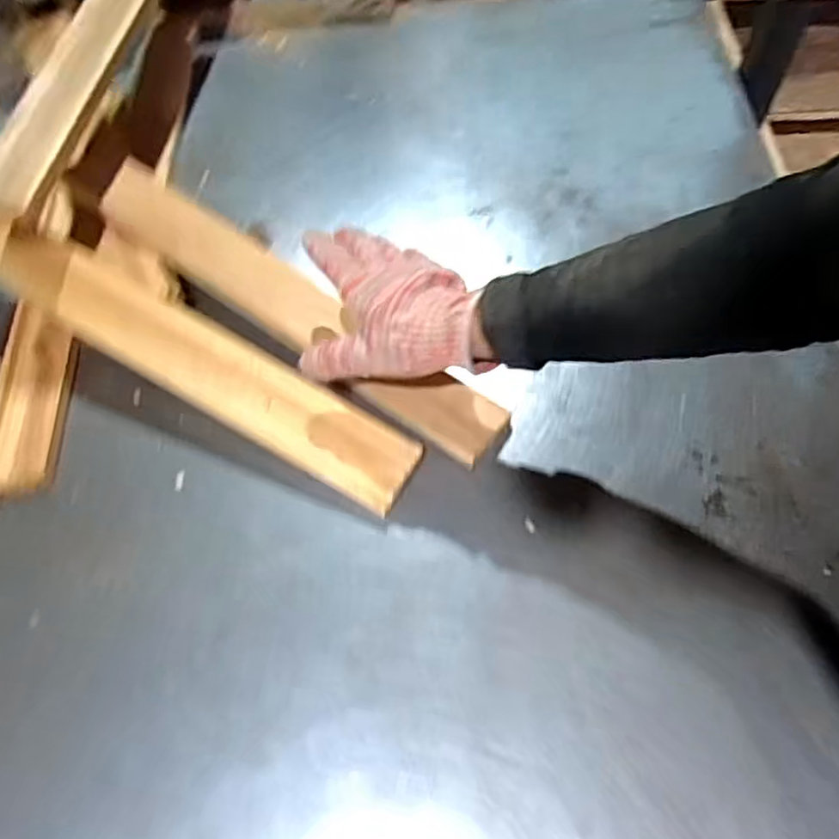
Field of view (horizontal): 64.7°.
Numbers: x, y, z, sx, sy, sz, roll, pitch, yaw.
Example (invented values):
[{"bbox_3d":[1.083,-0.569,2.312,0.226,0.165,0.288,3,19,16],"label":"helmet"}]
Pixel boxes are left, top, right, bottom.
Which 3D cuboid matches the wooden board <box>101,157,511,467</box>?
[{"bbox_3d":[-0.108,-0.101,0.560,0.415,0.019,0.063,35,69,14],"label":"wooden board"}]

